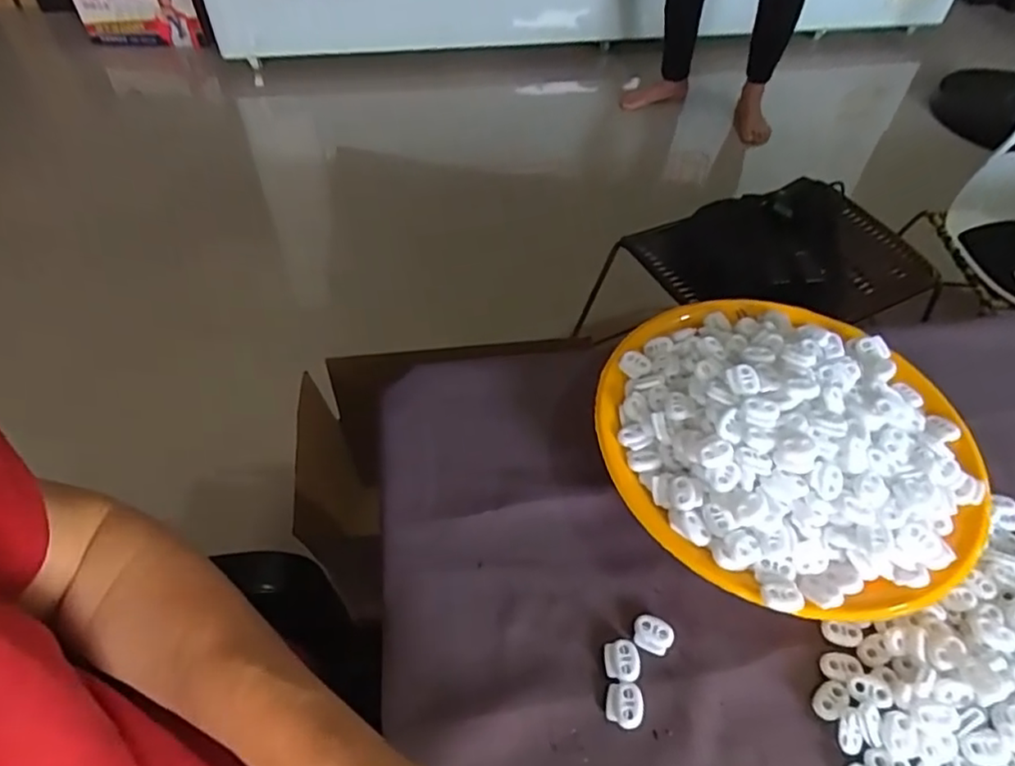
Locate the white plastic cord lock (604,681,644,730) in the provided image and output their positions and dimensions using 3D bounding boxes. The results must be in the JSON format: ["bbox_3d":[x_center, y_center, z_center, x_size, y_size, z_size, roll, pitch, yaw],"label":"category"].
[{"bbox_3d":[0.063,0.174,0.340,0.021,0.004,0.022,1,50,-2],"label":"white plastic cord lock"}]

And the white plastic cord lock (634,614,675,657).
[{"bbox_3d":[0.083,0.144,0.361,0.022,0.005,0.018,27,54,18],"label":"white plastic cord lock"}]

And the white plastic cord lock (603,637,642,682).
[{"bbox_3d":[0.064,0.156,0.354,0.020,0.004,0.022,-3,50,-6],"label":"white plastic cord lock"}]

